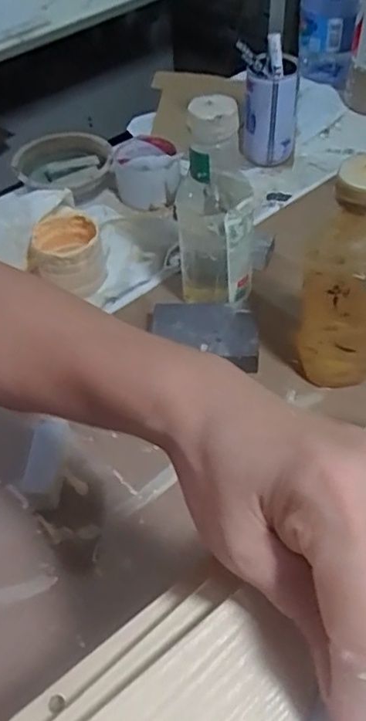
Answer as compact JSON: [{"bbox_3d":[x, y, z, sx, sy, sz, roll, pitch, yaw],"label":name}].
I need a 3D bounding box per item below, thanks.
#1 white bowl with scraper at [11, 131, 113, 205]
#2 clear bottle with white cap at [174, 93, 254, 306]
[{"bbox_3d":[-0.157,-0.257,0.801,0.126,0.035,0.117,-10,50,-4],"label":"white bowl with scraper"},{"bbox_3d":[0.028,-0.133,0.559,0.071,0.213,0.068,1,50,3],"label":"clear bottle with white cap"}]

